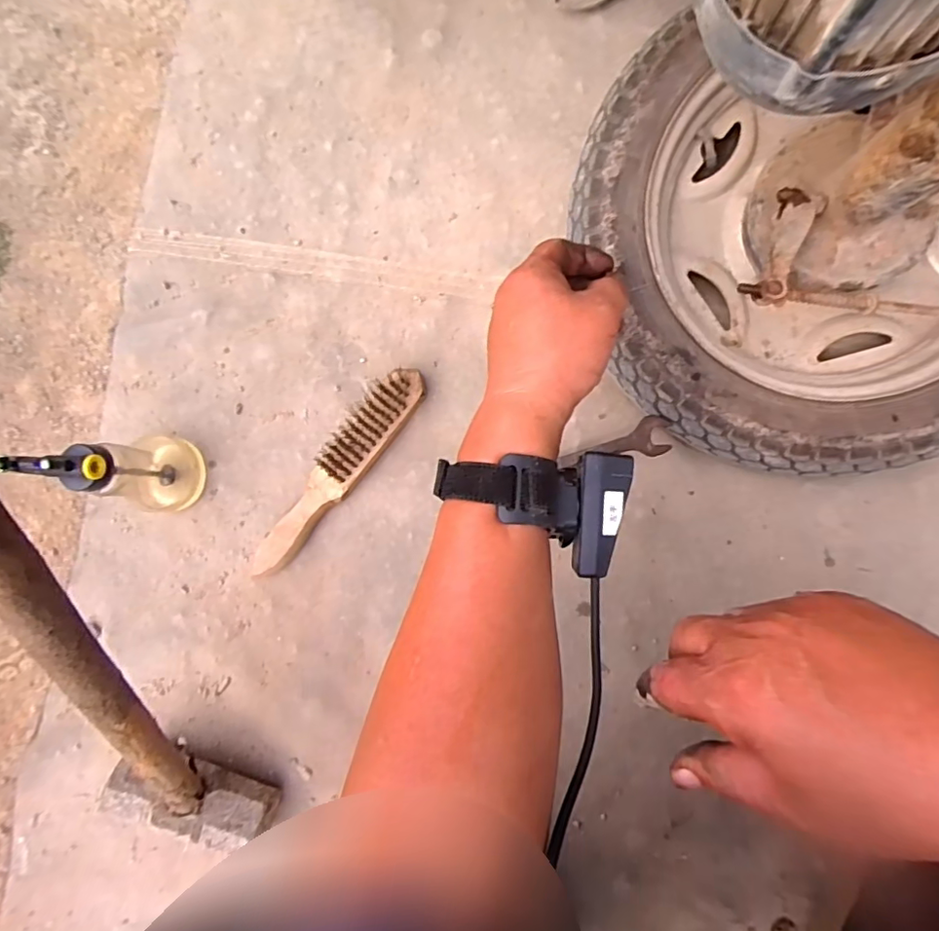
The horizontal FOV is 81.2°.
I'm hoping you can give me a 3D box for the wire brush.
[{"bbox_3d":[-0.136,0.009,0.561,0.046,0.034,0.258,38,92,6],"label":"wire brush"}]

